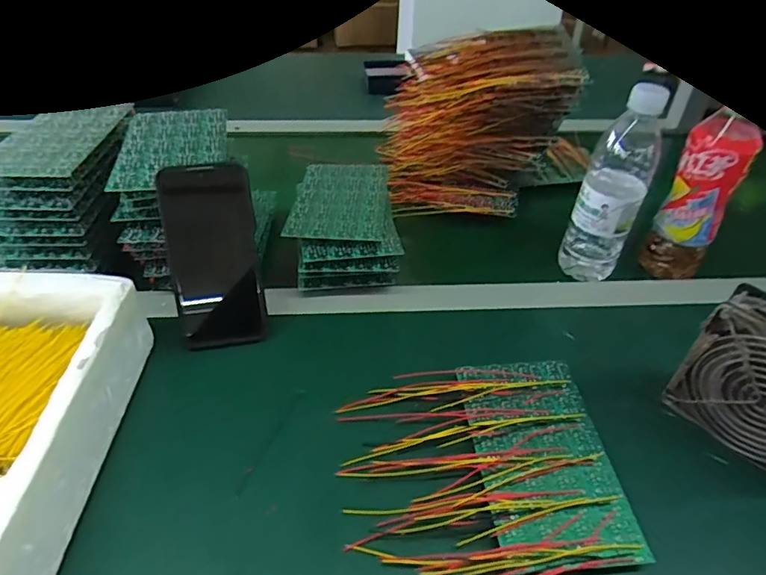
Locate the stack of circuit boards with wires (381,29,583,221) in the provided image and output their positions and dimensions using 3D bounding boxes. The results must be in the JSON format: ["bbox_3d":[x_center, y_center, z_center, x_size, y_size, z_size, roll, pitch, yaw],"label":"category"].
[{"bbox_3d":[0.121,-0.212,0.671,0.229,0.182,0.168,4,41,2],"label":"stack of circuit boards with wires"}]

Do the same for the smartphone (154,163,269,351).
[{"bbox_3d":[-0.155,-0.028,0.476,0.078,0.168,0.008,-7,12,-11],"label":"smartphone"}]

